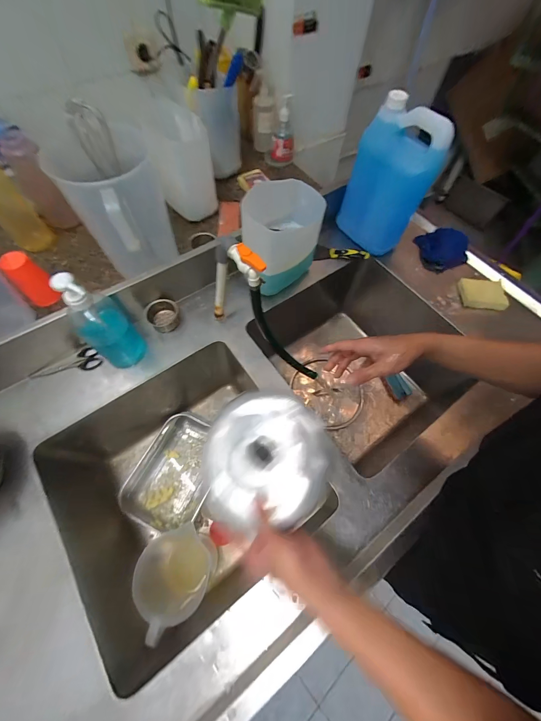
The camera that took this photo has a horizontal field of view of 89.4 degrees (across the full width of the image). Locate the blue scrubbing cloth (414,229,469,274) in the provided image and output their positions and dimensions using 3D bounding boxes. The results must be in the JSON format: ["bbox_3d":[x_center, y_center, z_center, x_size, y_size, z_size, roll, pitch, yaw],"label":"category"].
[{"bbox_3d":[0.501,-0.331,0.804,0.139,0.050,0.140,-14,66,-9],"label":"blue scrubbing cloth"}]

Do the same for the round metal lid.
[{"bbox_3d":[-0.006,0.143,0.432,0.189,0.038,0.194,1,65,-2],"label":"round metal lid"}]

